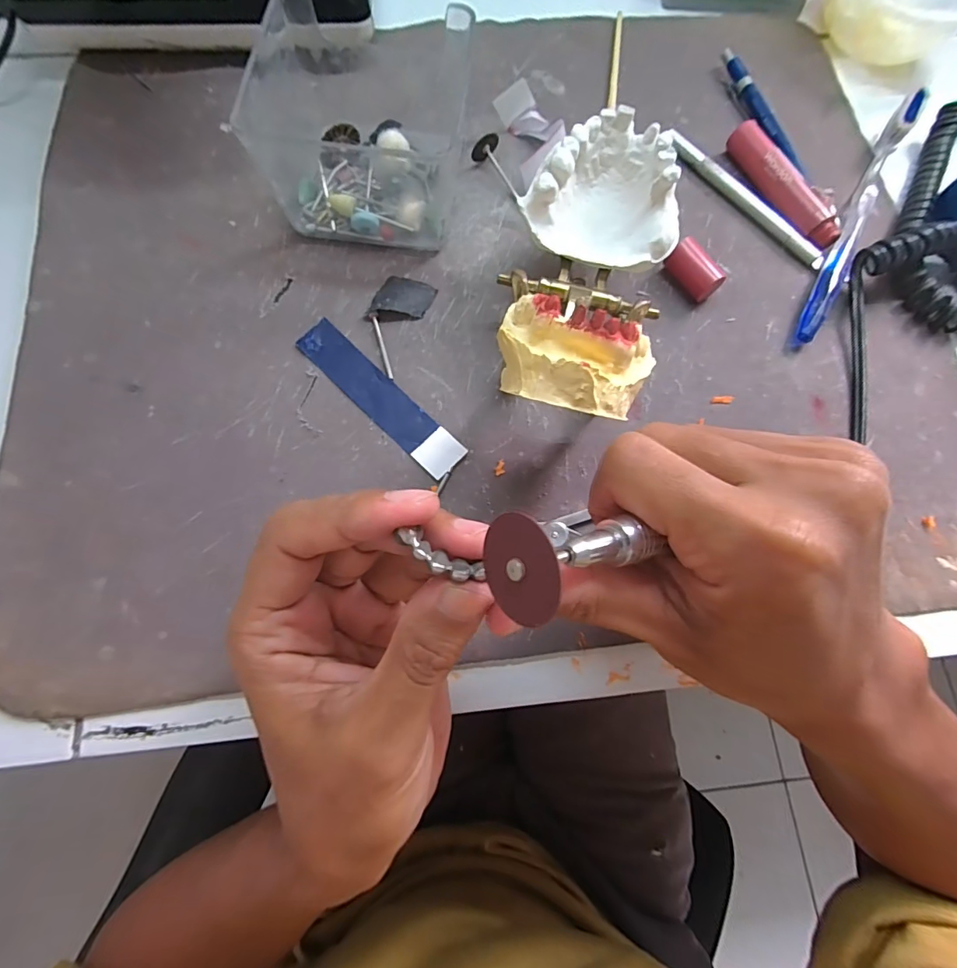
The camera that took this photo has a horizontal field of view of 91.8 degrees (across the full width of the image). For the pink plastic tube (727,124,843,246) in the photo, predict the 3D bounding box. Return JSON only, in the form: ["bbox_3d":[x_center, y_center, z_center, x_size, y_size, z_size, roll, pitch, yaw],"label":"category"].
[{"bbox_3d":[0.173,-0.170,0.266,0.012,0.018,0.088,-26,77,-9],"label":"pink plastic tube"}]

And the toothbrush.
[{"bbox_3d":[0.216,-0.152,0.261,0.014,0.021,0.181,30,76,6],"label":"toothbrush"}]

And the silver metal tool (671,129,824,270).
[{"bbox_3d":[0.154,-0.165,0.269,0.006,0.010,0.113,-40,80,-11],"label":"silver metal tool"}]

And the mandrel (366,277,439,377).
[{"bbox_3d":[-0.045,-0.086,0.240,0.028,0.007,0.055,24,75,5],"label":"mandrel"}]

